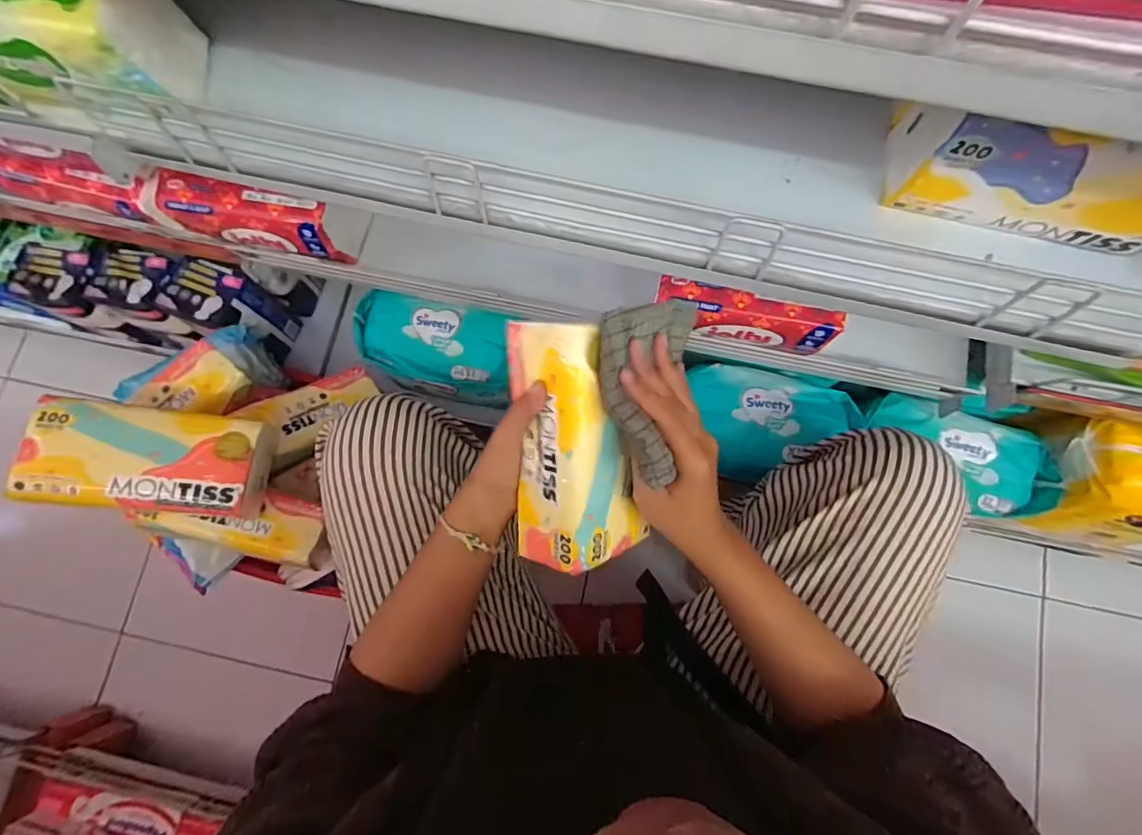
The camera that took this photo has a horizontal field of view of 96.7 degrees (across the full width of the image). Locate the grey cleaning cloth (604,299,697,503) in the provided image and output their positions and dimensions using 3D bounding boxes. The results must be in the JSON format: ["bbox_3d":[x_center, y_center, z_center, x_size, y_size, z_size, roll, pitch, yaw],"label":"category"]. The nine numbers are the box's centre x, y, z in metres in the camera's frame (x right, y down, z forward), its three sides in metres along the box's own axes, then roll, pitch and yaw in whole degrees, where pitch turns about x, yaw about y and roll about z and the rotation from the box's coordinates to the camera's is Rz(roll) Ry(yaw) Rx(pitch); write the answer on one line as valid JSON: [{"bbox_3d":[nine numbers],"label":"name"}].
[{"bbox_3d":[0.052,-0.024,0.380,0.066,0.068,0.153,12,80,3],"label":"grey cleaning cloth"}]

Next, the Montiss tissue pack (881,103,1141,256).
[{"bbox_3d":[0.346,-0.183,0.357,0.200,0.092,0.073,17,80,4],"label":"Montiss tissue pack"}]

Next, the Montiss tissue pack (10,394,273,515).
[{"bbox_3d":[-0.420,0.041,0.514,0.195,0.062,0.098,10,79,-22],"label":"Montiss tissue pack"}]

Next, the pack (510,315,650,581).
[{"bbox_3d":[-0.001,0.024,0.386,0.094,0.046,0.187,-8,105,0],"label":"pack"}]

